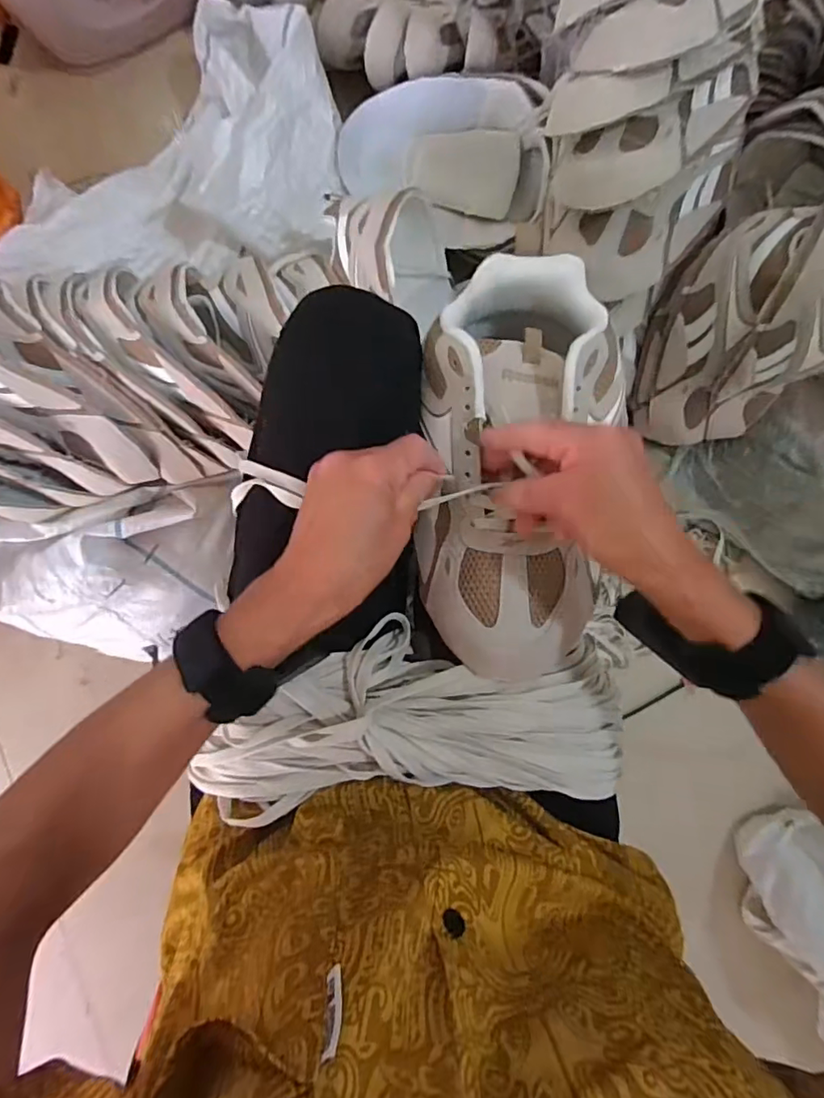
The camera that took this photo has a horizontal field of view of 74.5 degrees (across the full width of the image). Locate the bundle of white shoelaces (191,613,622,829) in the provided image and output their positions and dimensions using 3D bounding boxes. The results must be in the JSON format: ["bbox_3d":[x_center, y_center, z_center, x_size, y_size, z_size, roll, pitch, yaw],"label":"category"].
[{"bbox_3d":[0.003,0.110,0.358,0.287,0.049,0.122,-2,88,-2],"label":"bundle of white shoelaces"}]

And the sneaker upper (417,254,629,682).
[{"bbox_3d":[0.072,-0.052,0.357,0.129,0.077,0.263,3,89,-2],"label":"sneaker upper"}]

